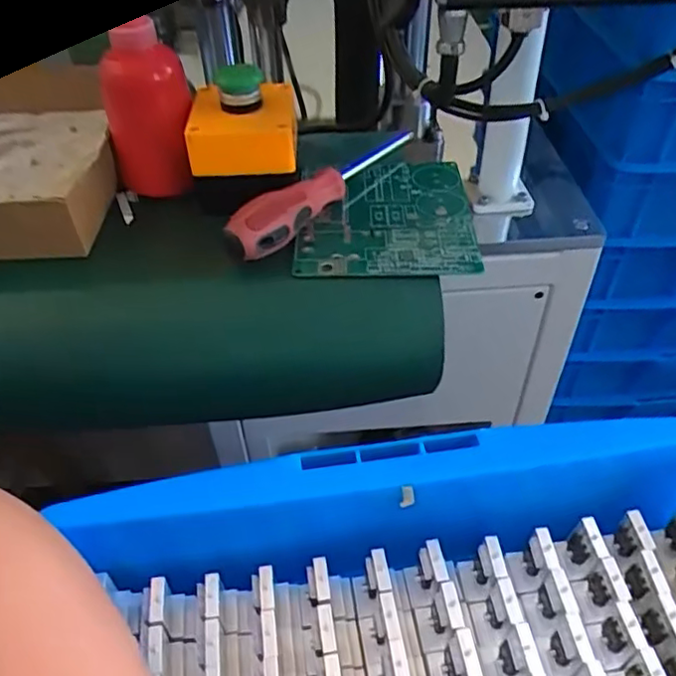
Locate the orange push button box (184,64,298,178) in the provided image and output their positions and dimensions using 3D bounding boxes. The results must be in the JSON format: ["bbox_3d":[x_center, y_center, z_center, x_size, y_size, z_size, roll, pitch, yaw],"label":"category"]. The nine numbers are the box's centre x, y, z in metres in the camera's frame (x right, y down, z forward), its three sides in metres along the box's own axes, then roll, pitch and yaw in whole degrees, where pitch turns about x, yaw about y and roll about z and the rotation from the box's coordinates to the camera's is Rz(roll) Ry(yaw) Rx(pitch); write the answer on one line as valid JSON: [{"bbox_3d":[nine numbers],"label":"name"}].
[{"bbox_3d":[-0.068,-0.153,0.436,0.076,0.062,0.075,-2,45,0],"label":"orange push button box"}]

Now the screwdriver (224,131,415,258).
[{"bbox_3d":[-0.007,-0.111,0.442,0.024,0.033,0.194,27,52,26],"label":"screwdriver"}]

